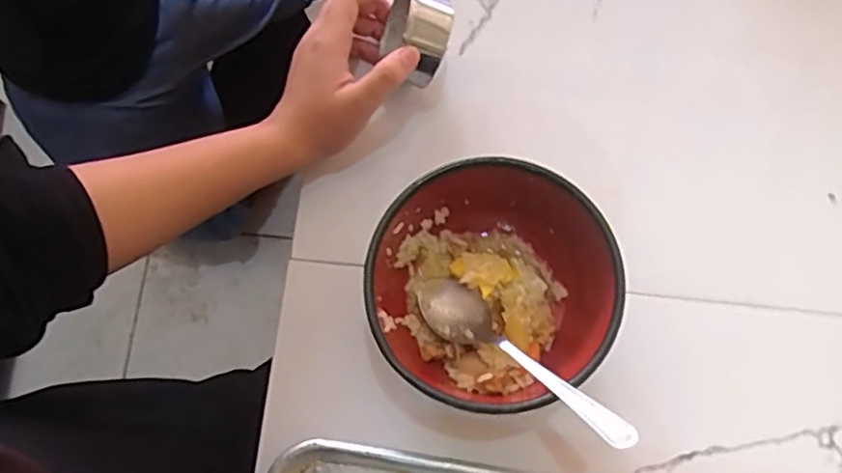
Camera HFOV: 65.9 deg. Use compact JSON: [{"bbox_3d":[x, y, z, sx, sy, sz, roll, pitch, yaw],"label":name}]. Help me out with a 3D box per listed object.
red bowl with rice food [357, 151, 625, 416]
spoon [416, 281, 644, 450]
[{"bbox_3d":[0.042,0.033,0.400,0.140,0.072,0.144,0,77,1],"label":"red bowl with rice food"},{"bbox_3d":[0.054,0.071,0.374,0.033,0.018,0.159,-45,46,-10],"label":"spoon"}]

